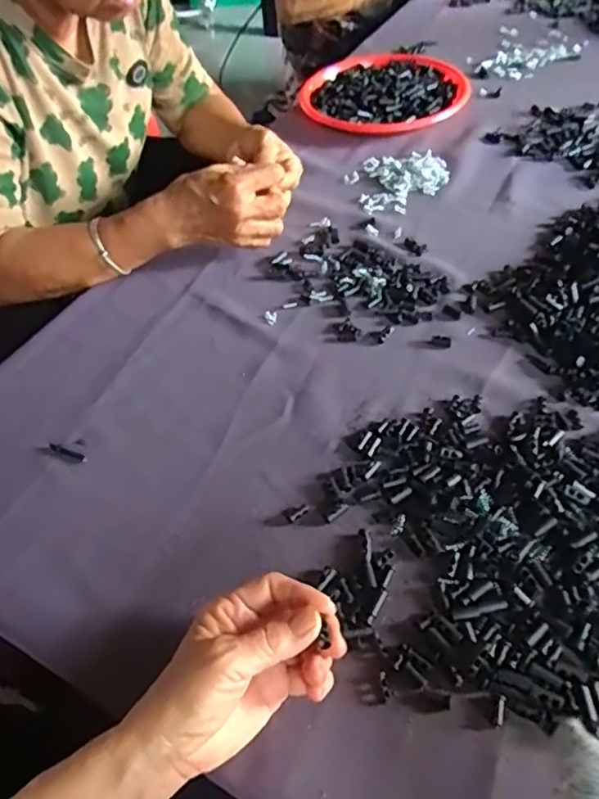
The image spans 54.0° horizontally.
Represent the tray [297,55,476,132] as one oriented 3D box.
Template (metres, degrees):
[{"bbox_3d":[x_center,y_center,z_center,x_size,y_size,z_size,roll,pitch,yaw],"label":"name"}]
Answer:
[{"bbox_3d":[0.122,-0.443,0.848,0.228,0.026,0.212,-2,49,3],"label":"tray"}]

